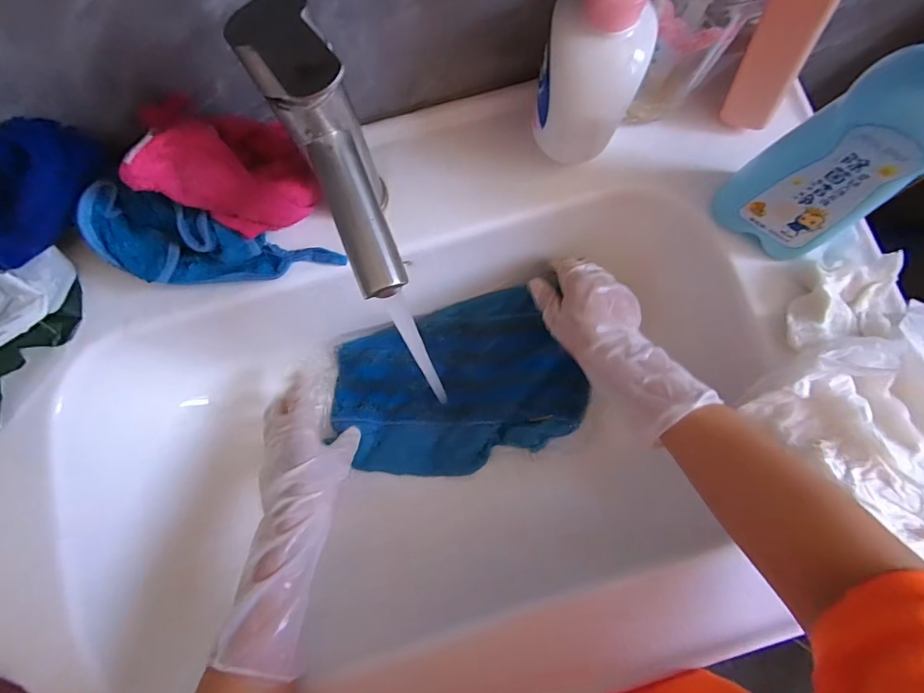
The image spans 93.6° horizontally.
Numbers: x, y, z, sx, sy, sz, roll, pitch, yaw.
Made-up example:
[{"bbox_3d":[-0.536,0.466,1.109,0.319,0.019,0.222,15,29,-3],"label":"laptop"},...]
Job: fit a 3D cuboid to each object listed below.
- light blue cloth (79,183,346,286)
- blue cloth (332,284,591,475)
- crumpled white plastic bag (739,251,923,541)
[{"bbox_3d":[-0.188,-0.076,0.343,0.174,0.033,0.060,9,79,-20],"label":"light blue cloth"},{"bbox_3d":[-0.007,0.044,0.470,0.252,0.030,0.170,-19,80,-3],"label":"blue cloth"},{"bbox_3d":[0.325,0.037,0.330,0.172,0.044,0.192,31,81,6],"label":"crumpled white plastic bag"}]

